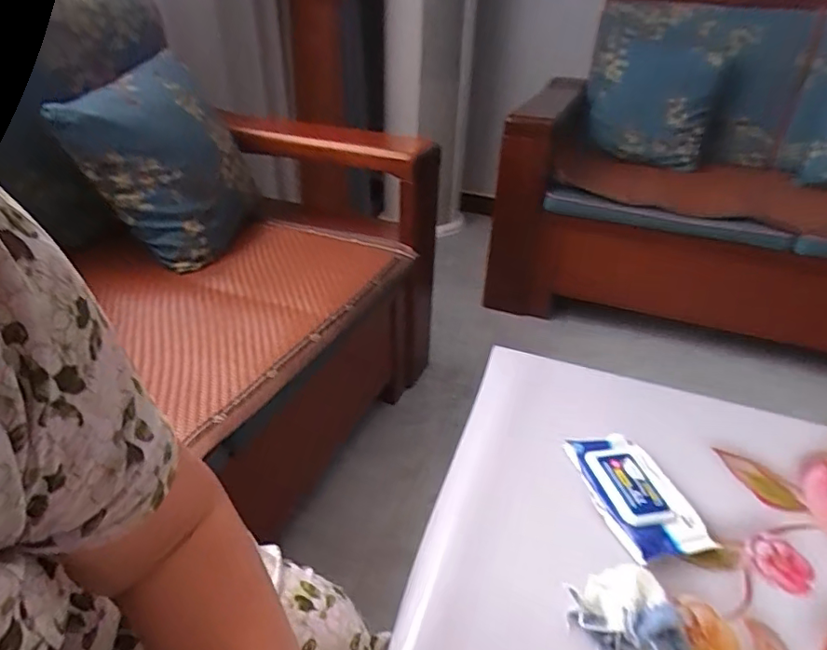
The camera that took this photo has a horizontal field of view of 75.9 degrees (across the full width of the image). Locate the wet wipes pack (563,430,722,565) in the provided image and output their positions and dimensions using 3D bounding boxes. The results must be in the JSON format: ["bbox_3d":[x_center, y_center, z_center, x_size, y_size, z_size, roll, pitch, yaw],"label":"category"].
[{"bbox_3d":[0.234,0.178,0.564,0.092,0.028,0.149,-5,34,-12],"label":"wet wipes pack"}]

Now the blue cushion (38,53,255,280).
[{"bbox_3d":[-0.480,-0.312,1.053,0.130,0.345,0.349,-19,29,38],"label":"blue cushion"}]

